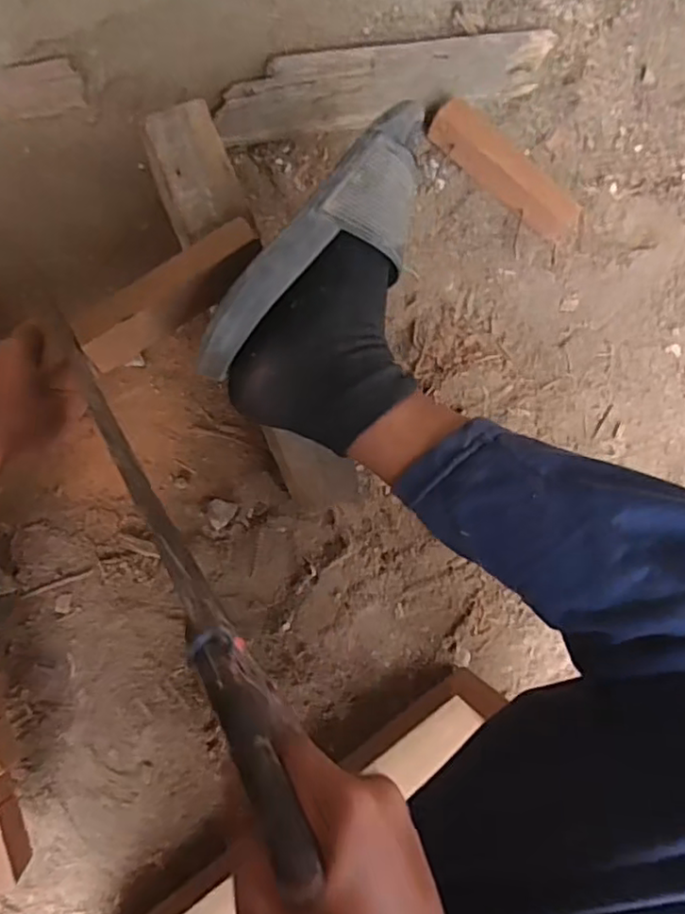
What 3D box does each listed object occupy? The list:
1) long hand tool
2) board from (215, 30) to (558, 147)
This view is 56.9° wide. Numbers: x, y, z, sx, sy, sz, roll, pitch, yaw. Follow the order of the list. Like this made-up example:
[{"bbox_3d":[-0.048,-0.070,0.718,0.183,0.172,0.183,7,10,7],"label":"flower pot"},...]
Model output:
[{"bbox_3d":[-0.108,0.035,0.366,0.022,0.038,0.403,-30,54,-10],"label":"long hand tool"},{"bbox_3d":[0.049,-0.385,0.648,0.353,0.016,0.072,-14,104,-7],"label":"board"}]

